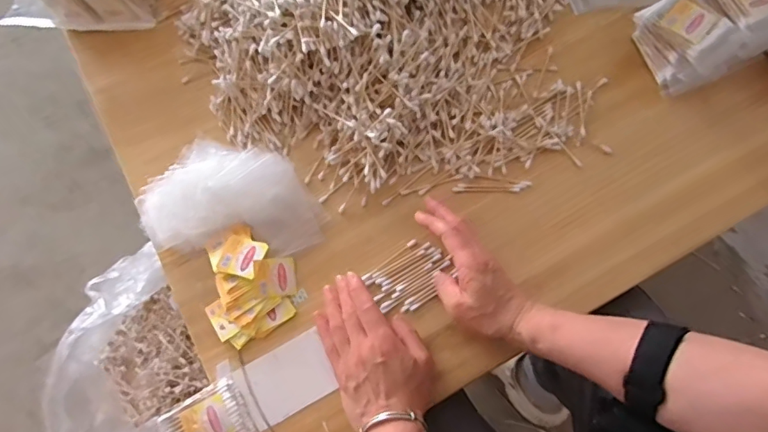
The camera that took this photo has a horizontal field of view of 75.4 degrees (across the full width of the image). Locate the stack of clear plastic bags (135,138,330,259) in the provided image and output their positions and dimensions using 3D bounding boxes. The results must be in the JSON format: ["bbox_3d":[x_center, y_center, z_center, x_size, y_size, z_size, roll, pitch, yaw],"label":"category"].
[{"bbox_3d":[-0.158,-0.020,0.516,0.185,0.029,0.112,3,70,3],"label":"stack of clear plastic bags"}]

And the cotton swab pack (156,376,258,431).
[{"bbox_3d":[-0.163,0.192,0.455,0.074,0.015,0.056,-30,72,-9],"label":"cotton swab pack"}]

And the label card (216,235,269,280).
[{"bbox_3d":[-0.140,0.040,0.491,0.039,0.005,0.039,16,62,11],"label":"label card"}]

